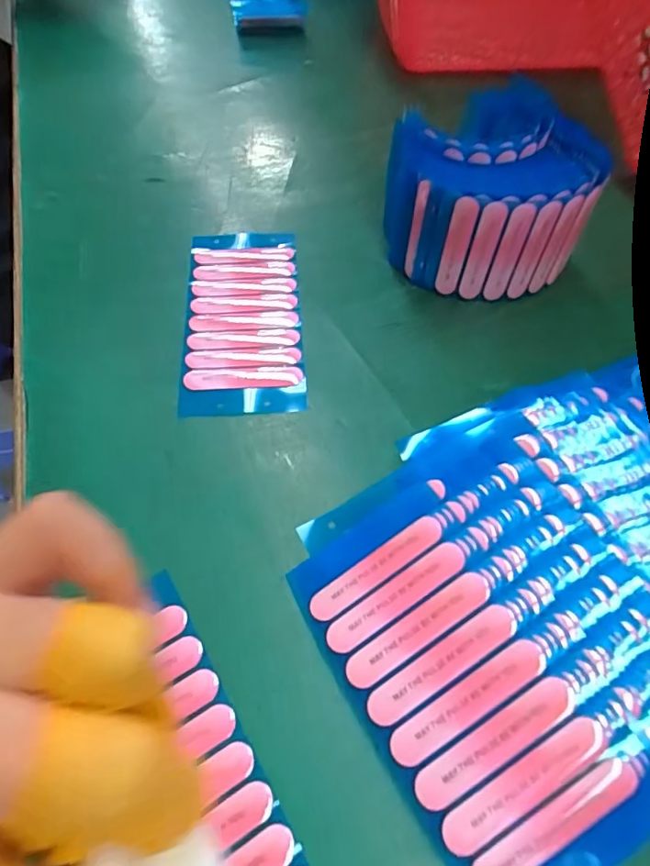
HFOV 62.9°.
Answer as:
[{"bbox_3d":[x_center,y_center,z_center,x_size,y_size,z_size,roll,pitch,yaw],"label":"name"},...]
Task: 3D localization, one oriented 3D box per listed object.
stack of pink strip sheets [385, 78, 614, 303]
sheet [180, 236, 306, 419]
[{"bbox_3d":[0.076,-0.120,0.264,0.093,0.062,0.093,-1,57,-2],"label":"stack of pink strip sheets"},{"bbox_3d":[-0.039,-0.058,0.256,0.053,0.004,0.118,-3,57,-4],"label":"sheet"}]

